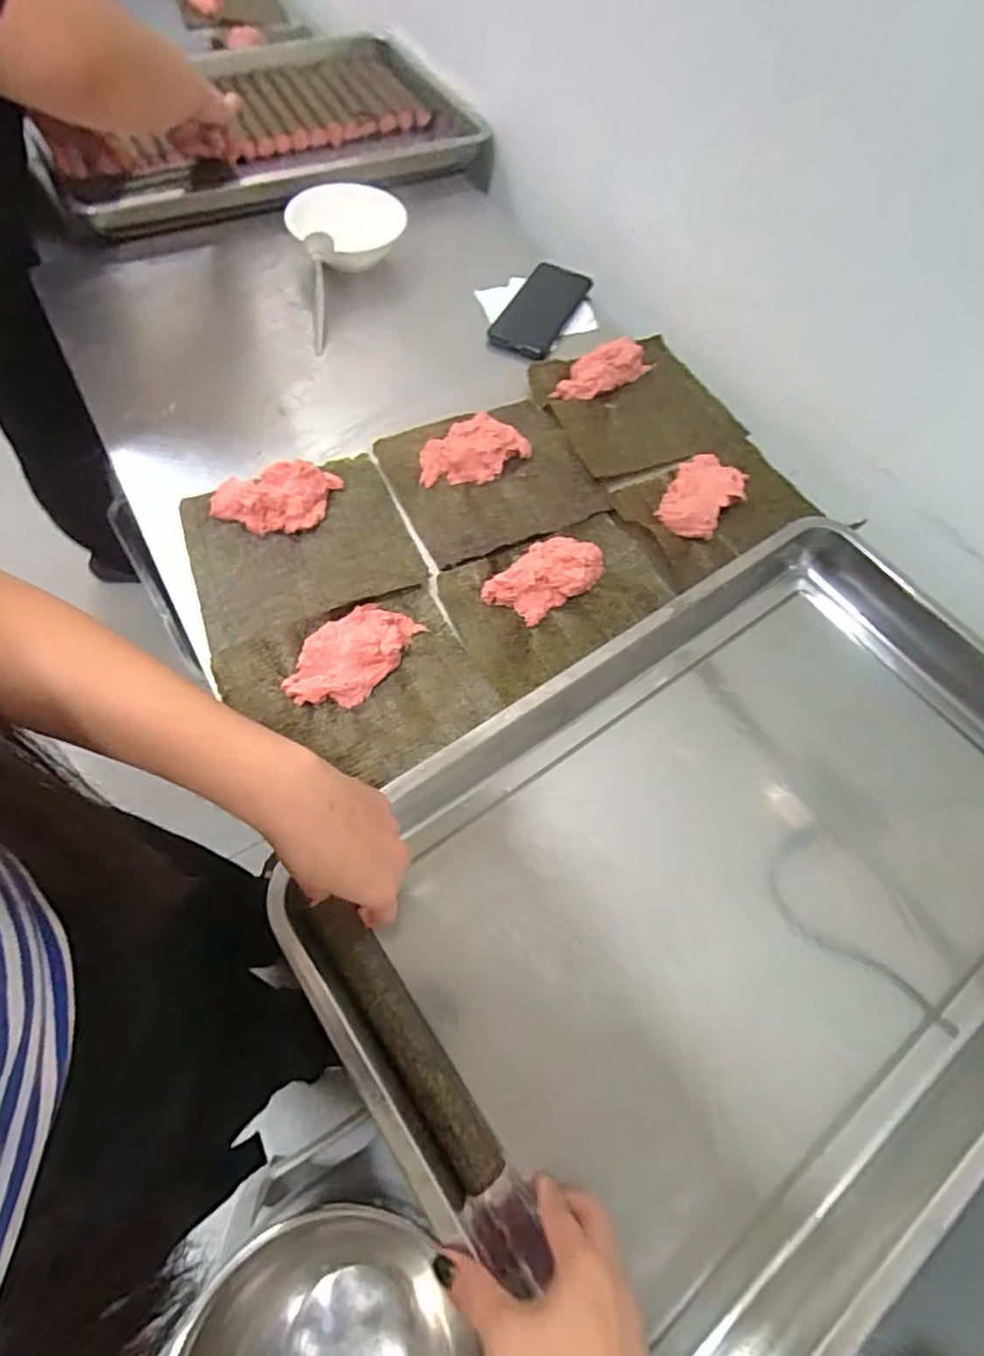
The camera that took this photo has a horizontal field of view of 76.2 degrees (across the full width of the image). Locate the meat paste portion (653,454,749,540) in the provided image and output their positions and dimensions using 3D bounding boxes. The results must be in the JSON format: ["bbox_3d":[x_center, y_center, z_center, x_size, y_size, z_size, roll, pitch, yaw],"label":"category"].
[{"bbox_3d":[0.211,-0.184,0.628,0.061,0.022,0.098,35,65,14],"label":"meat paste portion"}]

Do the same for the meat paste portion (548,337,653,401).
[{"bbox_3d":[0.127,-0.351,0.713,0.126,0.035,0.045,-27,67,-17],"label":"meat paste portion"}]

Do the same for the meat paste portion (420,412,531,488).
[{"bbox_3d":[-0.023,-0.234,0.648,0.113,0.030,0.068,-31,68,-19],"label":"meat paste portion"}]

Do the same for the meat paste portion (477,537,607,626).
[{"bbox_3d":[0.051,-0.095,0.574,0.062,0.026,0.108,42,67,17],"label":"meat paste portion"}]

